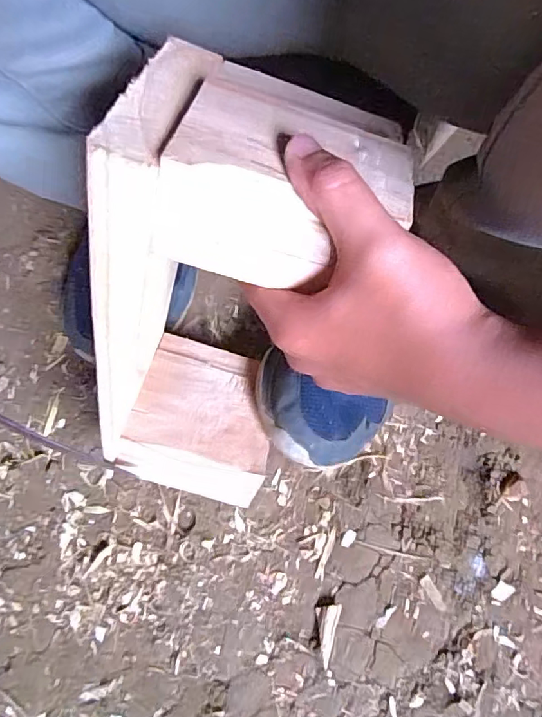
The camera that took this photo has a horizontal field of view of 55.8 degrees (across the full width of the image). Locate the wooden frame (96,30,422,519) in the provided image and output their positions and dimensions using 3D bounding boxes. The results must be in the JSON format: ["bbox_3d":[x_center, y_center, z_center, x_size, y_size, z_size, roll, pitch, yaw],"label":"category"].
[{"bbox_3d":[-0.025,-0.021,0.324,0.134,0.267,0.130,17,53,4],"label":"wooden frame"}]

